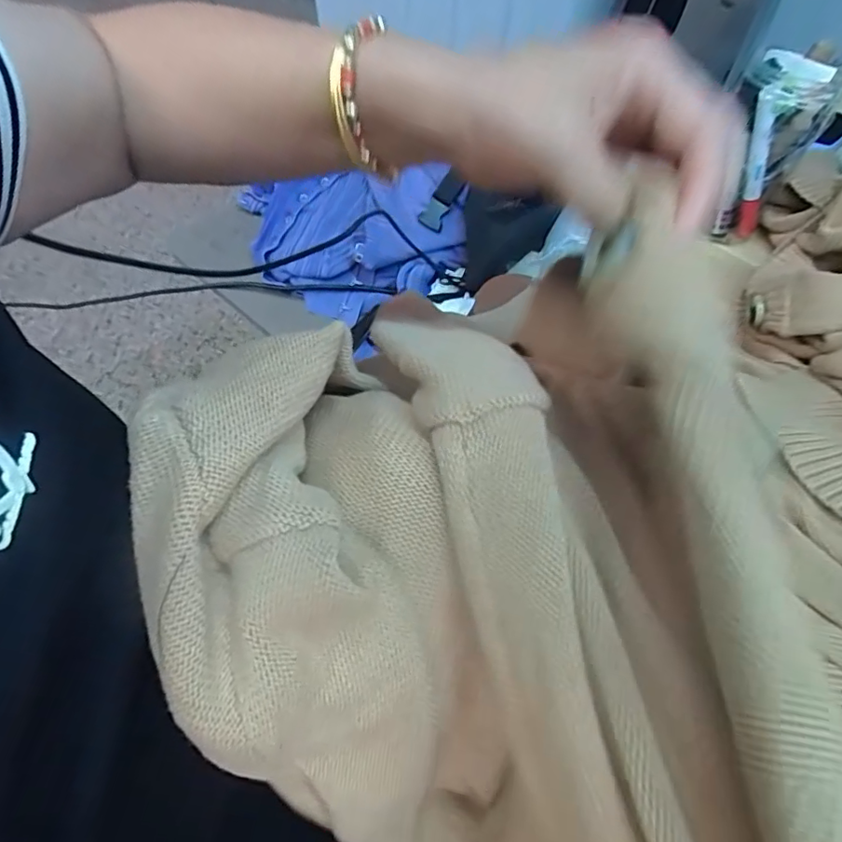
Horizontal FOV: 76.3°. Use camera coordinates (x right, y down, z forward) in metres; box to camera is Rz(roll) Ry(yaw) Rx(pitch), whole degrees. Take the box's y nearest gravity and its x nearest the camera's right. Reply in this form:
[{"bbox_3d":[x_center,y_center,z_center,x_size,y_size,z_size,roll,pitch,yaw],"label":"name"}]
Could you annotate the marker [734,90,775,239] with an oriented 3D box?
[{"bbox_3d":[0.318,-0.234,0.509,0.019,0.147,0.016,-6,55,20],"label":"marker"}]

